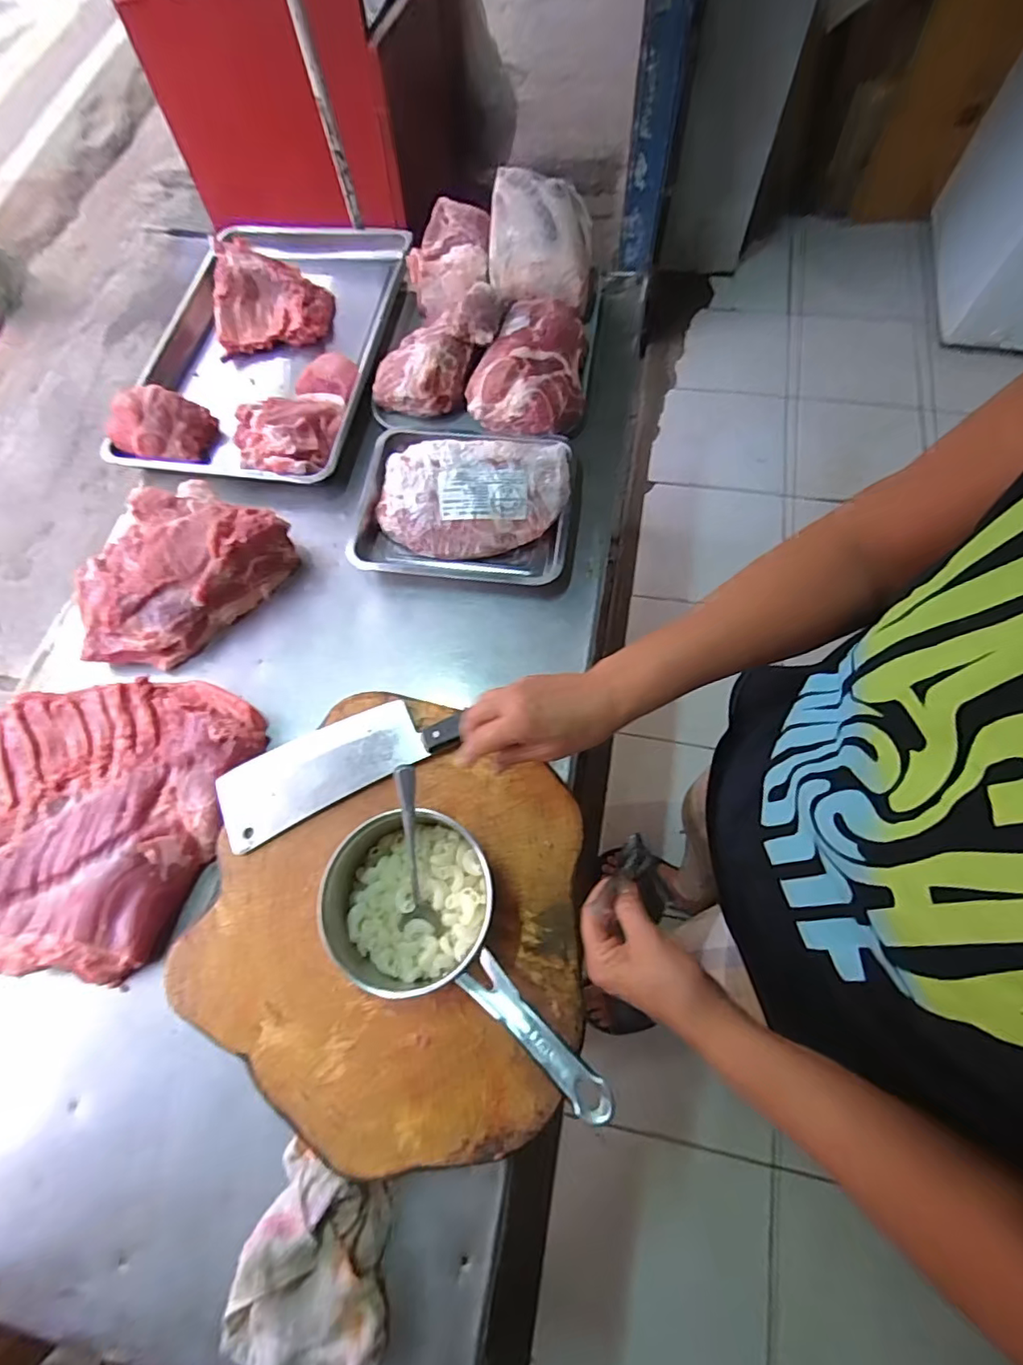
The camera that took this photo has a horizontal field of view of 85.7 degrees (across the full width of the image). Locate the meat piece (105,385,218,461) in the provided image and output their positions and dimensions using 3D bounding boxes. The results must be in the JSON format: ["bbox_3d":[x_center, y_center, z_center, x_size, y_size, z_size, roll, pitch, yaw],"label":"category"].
[{"bbox_3d":[-0.553,-0.407,0.878,0.124,0.084,0.127,10,68,7],"label":"meat piece"}]

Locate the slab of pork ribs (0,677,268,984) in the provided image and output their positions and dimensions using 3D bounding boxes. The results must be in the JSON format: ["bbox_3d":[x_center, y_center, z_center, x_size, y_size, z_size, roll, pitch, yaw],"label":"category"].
[{"bbox_3d":[-0.493,0.155,0.663,0.301,0.061,0.333,9,68,7],"label":"slab of pork ribs"}]

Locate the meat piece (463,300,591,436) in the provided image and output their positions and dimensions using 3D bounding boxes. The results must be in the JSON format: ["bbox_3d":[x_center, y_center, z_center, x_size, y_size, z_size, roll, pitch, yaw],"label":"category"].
[{"bbox_3d":[0.043,-0.498,0.854,0.163,0.075,0.262,17,69,10],"label":"meat piece"}]

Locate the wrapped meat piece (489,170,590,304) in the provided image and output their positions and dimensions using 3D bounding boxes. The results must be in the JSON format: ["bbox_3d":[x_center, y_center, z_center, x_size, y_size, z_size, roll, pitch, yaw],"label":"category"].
[{"bbox_3d":[0.049,-0.715,0.888,0.164,0.106,0.177,0,67,3],"label":"wrapped meat piece"}]

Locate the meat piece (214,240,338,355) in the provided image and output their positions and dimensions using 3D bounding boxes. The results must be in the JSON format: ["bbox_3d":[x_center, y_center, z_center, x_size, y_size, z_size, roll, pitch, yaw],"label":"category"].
[{"bbox_3d":[-0.424,-0.683,0.979,0.197,0.081,0.193,-2,67,2],"label":"meat piece"}]

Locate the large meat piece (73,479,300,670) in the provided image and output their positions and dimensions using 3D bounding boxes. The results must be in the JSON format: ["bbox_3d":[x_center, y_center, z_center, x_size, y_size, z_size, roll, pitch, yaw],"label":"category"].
[{"bbox_3d":[-0.476,-0.156,0.771,0.212,0.078,0.295,34,73,15],"label":"large meat piece"}]

